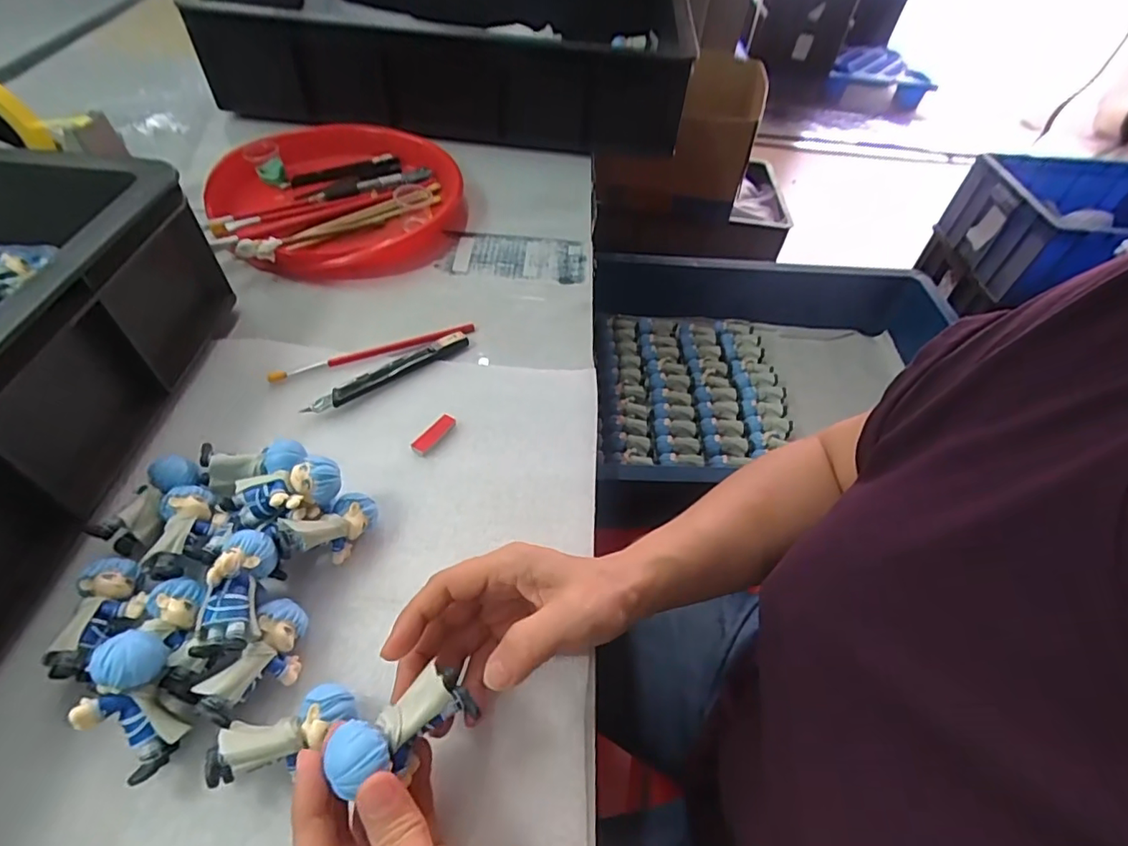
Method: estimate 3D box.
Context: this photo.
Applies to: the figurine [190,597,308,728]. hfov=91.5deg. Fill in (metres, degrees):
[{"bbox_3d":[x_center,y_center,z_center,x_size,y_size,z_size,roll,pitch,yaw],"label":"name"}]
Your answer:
[{"bbox_3d":[-0.154,0.125,0.285,0.027,0.034,0.061,17,52,8],"label":"figurine"}]

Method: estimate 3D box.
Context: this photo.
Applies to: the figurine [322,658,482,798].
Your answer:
[{"bbox_3d":[-0.070,0.130,0.237,0.062,0.019,0.027,-19,54,-35],"label":"figurine"}]

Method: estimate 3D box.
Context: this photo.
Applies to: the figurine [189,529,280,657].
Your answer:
[{"bbox_3d":[-0.166,0.085,0.278,0.024,0.026,0.061,5,63,-1],"label":"figurine"}]

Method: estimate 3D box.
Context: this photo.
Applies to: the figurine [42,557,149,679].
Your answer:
[{"bbox_3d":[-0.242,0.101,0.291,0.033,0.021,0.059,-3,52,-8],"label":"figurine"}]

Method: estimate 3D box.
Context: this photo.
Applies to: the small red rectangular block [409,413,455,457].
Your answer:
[{"bbox_3d":[-0.095,0.007,0.400,0.013,0.005,0.039,29,54,17],"label":"small red rectangular block"}]

